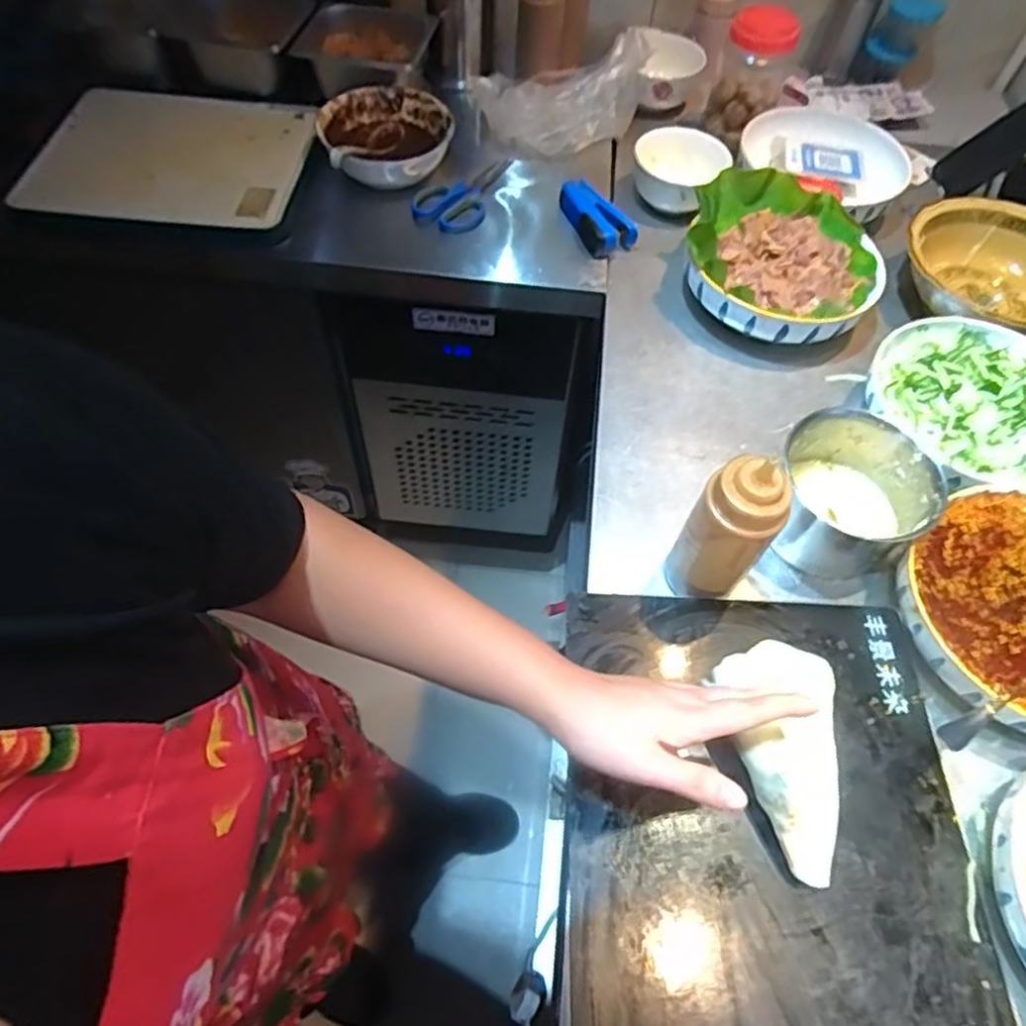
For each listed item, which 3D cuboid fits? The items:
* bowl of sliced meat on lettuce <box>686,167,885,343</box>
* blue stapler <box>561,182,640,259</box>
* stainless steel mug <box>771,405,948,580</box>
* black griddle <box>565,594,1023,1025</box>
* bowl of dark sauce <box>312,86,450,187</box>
[{"bbox_3d":[0.316,-0.296,0.843,0.217,0.086,0.238,-1,62,2],"label":"bowl of sliced meat on lettuce"},{"bbox_3d":[0.112,-0.382,0.915,0.072,0.041,0.112,-21,64,-8],"label":"blue stapler"},{"bbox_3d":[0.314,-0.014,0.673,0.128,0.095,0.132,-1,62,2],"label":"stainless steel mug"},{"bbox_3d":[0.189,0.245,0.524,0.296,0.017,0.389,2,57,-2],"label":"black griddle"},{"bbox_3d":[-0.169,-0.502,0.955,0.171,0.074,0.164,-1,62,2],"label":"bowl of dark sauce"}]

